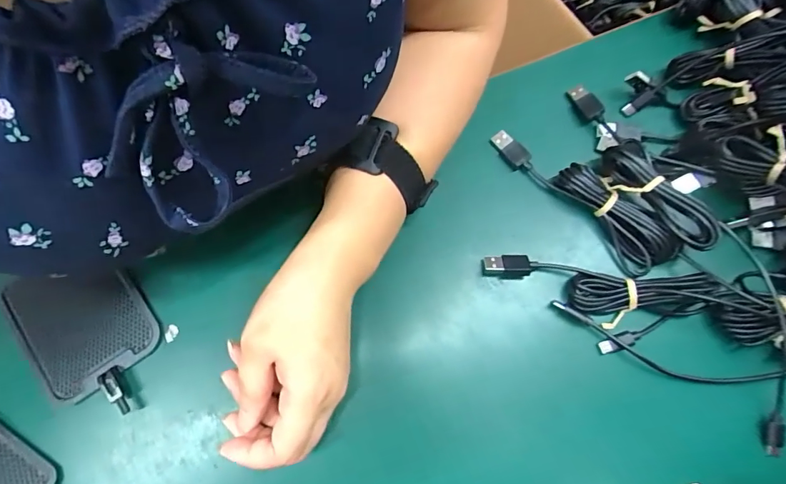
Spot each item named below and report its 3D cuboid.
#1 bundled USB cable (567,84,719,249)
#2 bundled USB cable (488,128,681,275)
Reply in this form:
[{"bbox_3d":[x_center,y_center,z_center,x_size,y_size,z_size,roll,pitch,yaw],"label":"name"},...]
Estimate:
[{"bbox_3d":[0.166,-0.054,0.323,0.038,0.028,0.145,-28,75,-7],"label":"bundled USB cable"},{"bbox_3d":[0.134,-0.036,0.325,0.037,0.019,0.140,-40,77,-10],"label":"bundled USB cable"}]

